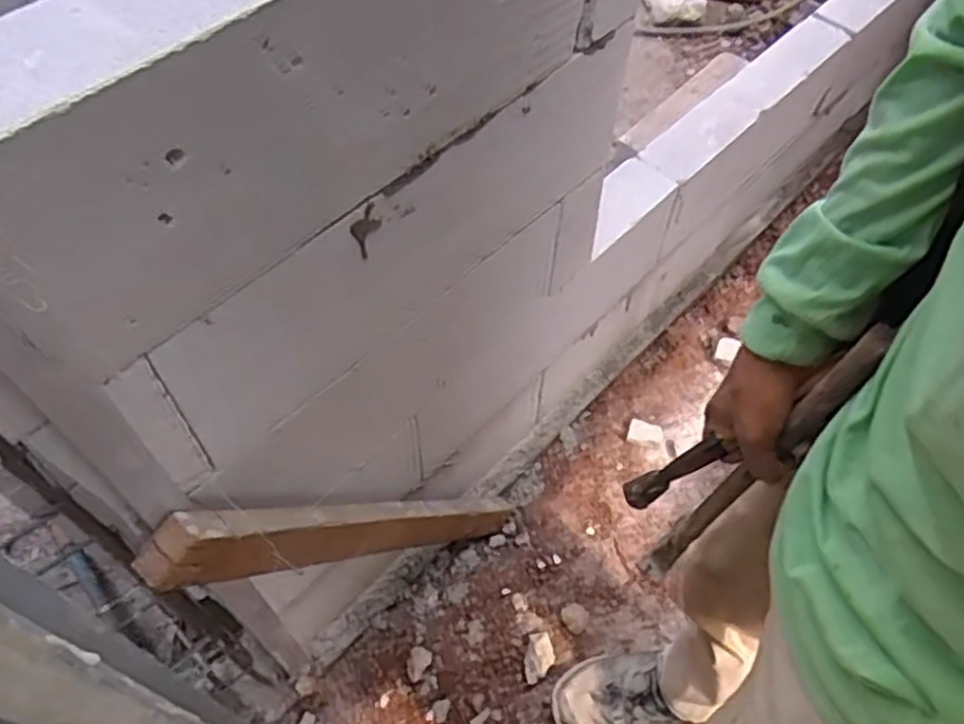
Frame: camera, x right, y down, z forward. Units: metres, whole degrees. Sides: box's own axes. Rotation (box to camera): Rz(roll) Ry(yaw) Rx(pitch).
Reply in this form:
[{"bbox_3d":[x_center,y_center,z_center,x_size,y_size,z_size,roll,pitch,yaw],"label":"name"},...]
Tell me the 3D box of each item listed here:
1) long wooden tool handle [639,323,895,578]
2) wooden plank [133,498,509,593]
[{"bbox_3d":[0.211,0.093,0.610,0.019,0.355,0.025,-9,56,-24],"label":"long wooden tool handle"},{"bbox_3d":[-0.119,0.210,0.959,0.042,0.763,0.062,40,97,22],"label":"wooden plank"}]

